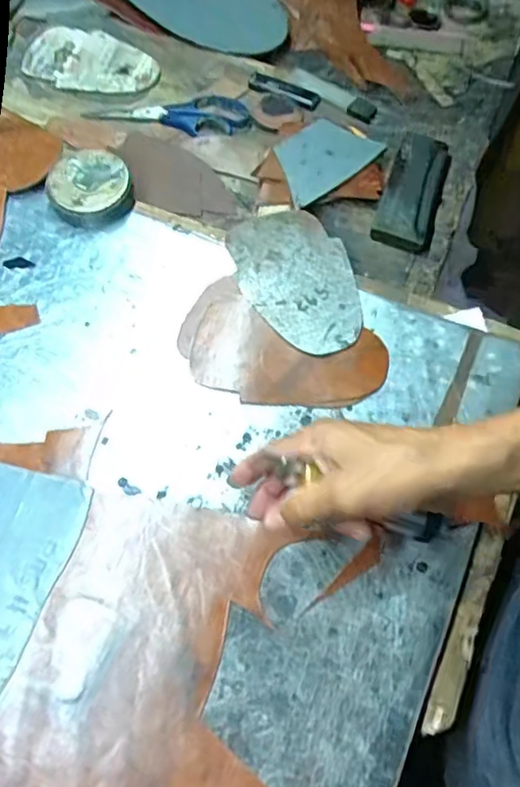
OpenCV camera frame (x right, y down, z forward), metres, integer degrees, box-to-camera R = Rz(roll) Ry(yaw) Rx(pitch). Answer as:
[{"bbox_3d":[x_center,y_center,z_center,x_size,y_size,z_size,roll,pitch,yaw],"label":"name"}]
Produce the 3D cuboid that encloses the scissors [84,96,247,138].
[{"bbox_3d":[-0.099,-0.302,0.665,0.175,0.008,0.062,-1,62,-2],"label":"scissors"}]

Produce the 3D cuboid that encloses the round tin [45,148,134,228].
[{"bbox_3d":[-0.160,-0.194,0.582,0.076,0.035,0.067,-14,63,-9],"label":"round tin"}]

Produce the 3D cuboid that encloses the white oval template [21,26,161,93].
[{"bbox_3d":[-0.192,-0.385,0.709,0.150,0.005,0.092,7,69,3],"label":"white oval template"}]

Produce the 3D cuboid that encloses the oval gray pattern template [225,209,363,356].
[{"bbox_3d":[0.032,-0.102,0.546,0.096,0.005,0.160,-16,62,-5],"label":"oval gray pattern template"}]

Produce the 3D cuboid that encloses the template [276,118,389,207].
[{"bbox_3d":[0.066,-0.243,0.626,0.121,0.010,0.069,-36,84,-23],"label":"template"}]

